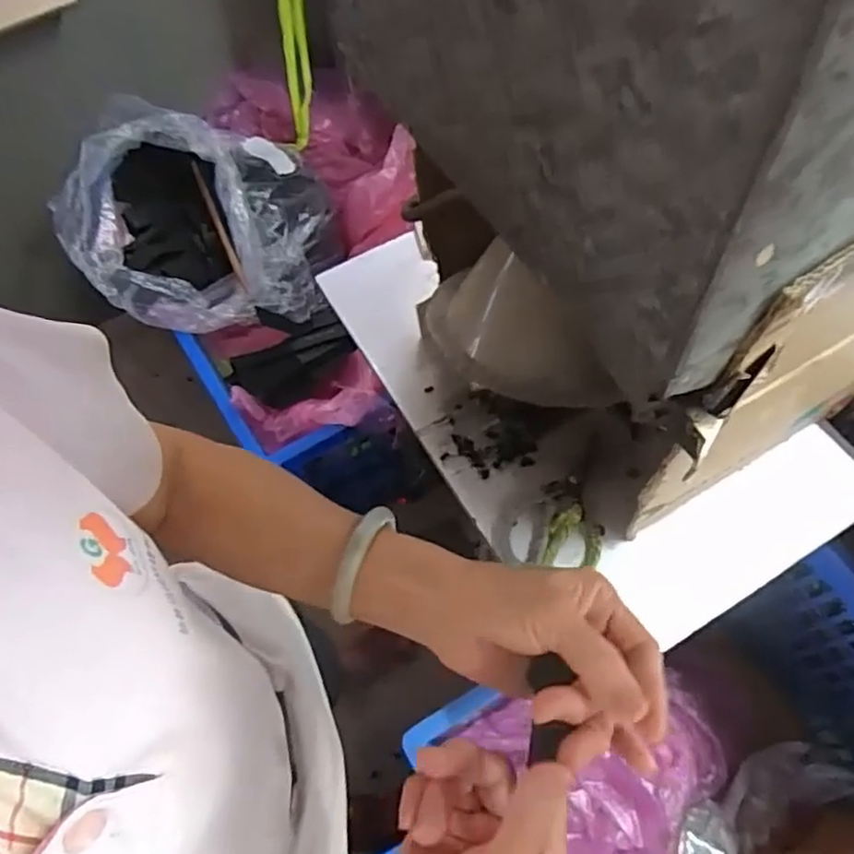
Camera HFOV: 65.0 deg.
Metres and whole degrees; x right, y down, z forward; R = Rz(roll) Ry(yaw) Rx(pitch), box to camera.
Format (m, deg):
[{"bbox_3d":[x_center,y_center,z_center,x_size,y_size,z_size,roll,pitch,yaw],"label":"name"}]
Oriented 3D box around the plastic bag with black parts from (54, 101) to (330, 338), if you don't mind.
[{"bbox_3d":[-0.401,-0.358,1.194,0.440,0.200,0.375,5,63,6],"label":"plastic bag with black parts"}]

